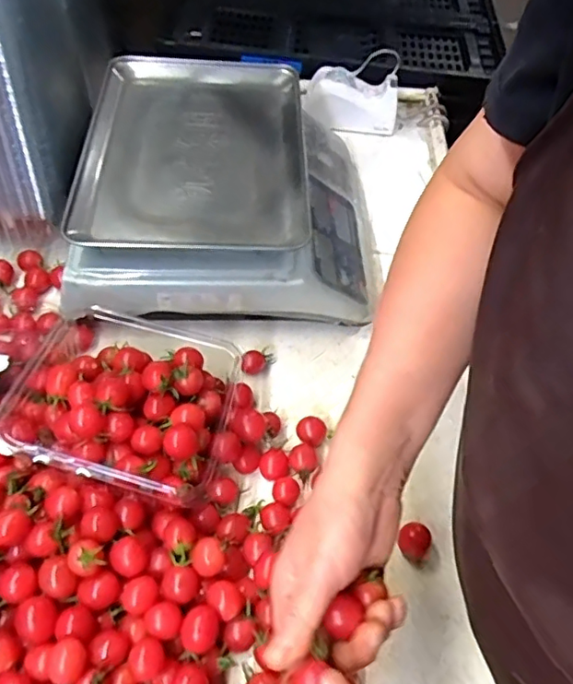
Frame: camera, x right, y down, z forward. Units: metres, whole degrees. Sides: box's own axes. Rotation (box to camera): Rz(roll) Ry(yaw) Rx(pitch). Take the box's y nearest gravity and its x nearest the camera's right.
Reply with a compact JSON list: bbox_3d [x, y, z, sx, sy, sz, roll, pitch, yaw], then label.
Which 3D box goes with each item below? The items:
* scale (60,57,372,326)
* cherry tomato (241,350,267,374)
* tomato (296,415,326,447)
[{"bbox_3d":[-0.059,-0.187,0.676,0.325,0.101,0.346,2,53,-4],"label":"scale"},{"bbox_3d":[-0.036,0.024,0.621,0.026,0.026,0.024,3,53,-4],"label":"cherry tomato"},{"bbox_3d":[0.024,0.091,0.580,0.028,0.027,0.023,12,53,3],"label":"tomato"}]

